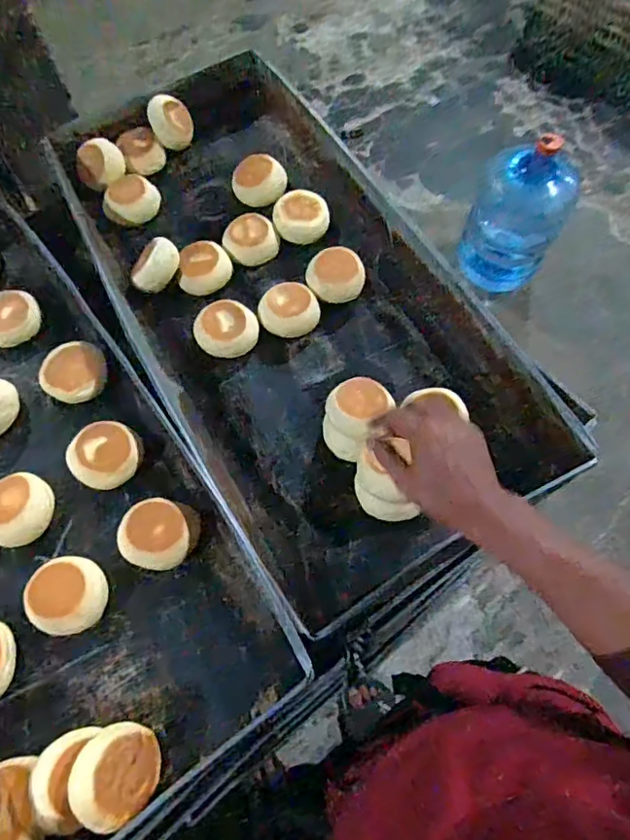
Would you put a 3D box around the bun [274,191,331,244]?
[{"bbox_3d":[-0.019,-0.291,0.787,0.079,0.038,0.080,-8,65,-1],"label":"bun"}]

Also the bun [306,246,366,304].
[{"bbox_3d":[0.028,-0.194,0.742,0.076,0.034,0.079,2,66,3],"label":"bun"}]

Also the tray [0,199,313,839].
[{"bbox_3d":[-0.382,0.050,0.642,0.390,0.065,0.840,-34,68,-12],"label":"tray"}]

